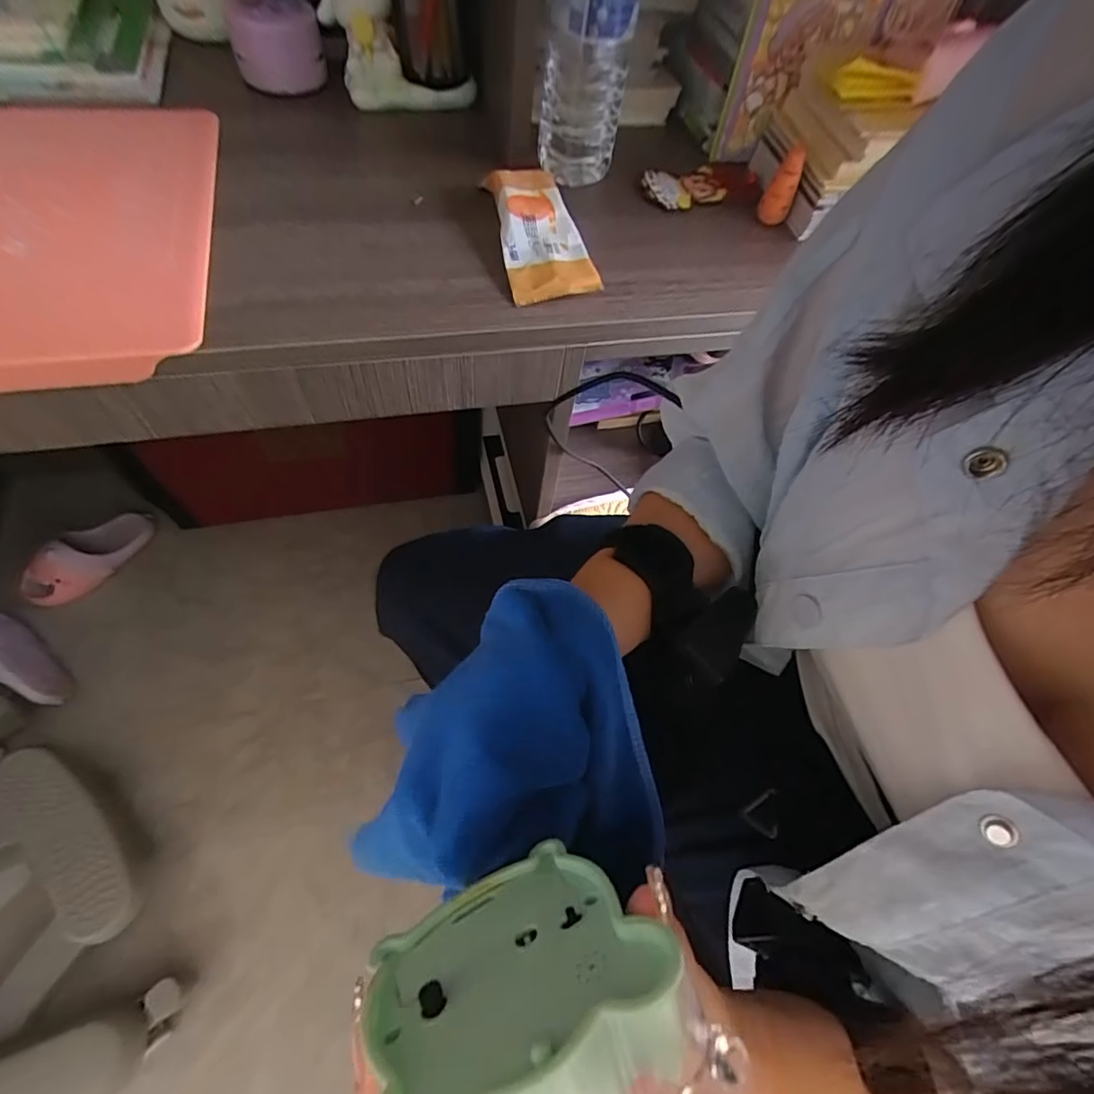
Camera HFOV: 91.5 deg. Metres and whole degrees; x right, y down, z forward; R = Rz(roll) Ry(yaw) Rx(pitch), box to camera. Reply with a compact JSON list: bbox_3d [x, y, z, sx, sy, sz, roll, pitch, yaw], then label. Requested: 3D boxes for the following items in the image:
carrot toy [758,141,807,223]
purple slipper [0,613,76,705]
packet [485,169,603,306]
[{"bbox_3d":[0.223,-0.341,0.504,0.027,0.060,0.023,23,60,5],"label":"carrot toy"},{"bbox_3d":[-0.877,0.179,0.869,0.188,0.104,0.086,27,60,8],"label":"purple slipper"},{"bbox_3d":[-0.008,-0.271,0.451,0.069,0.025,0.156,-9,62,-13],"label":"packet"}]

